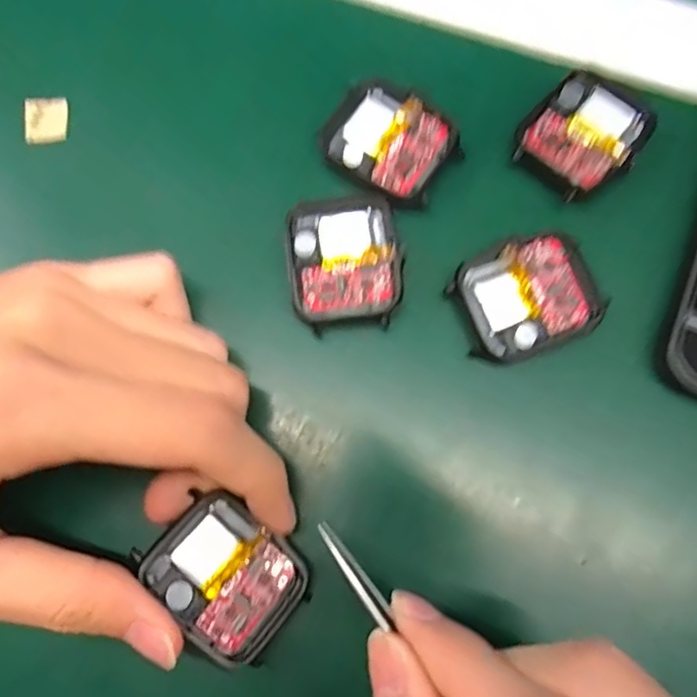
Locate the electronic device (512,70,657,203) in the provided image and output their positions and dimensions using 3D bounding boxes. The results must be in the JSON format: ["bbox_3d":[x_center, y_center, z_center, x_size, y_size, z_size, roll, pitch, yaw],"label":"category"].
[{"bbox_3d":[0.084,-0.076,0.209,0.036,0.011,0.043,42,80,10],"label":"electronic device"}]

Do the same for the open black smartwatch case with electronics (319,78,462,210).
[{"bbox_3d":[0.015,-0.074,0.209,0.043,0.010,0.037,35,79,9],"label":"open black smartwatch case with electronics"}]

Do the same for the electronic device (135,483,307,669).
[{"bbox_3d":[-0.035,0.067,0.171,0.043,0.015,0.034,43,80,10],"label":"electronic device"}]

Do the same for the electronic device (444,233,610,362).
[{"bbox_3d":[0.059,-0.017,0.196,0.045,0.008,0.037,-21,77,-4],"label":"electronic device"}]

